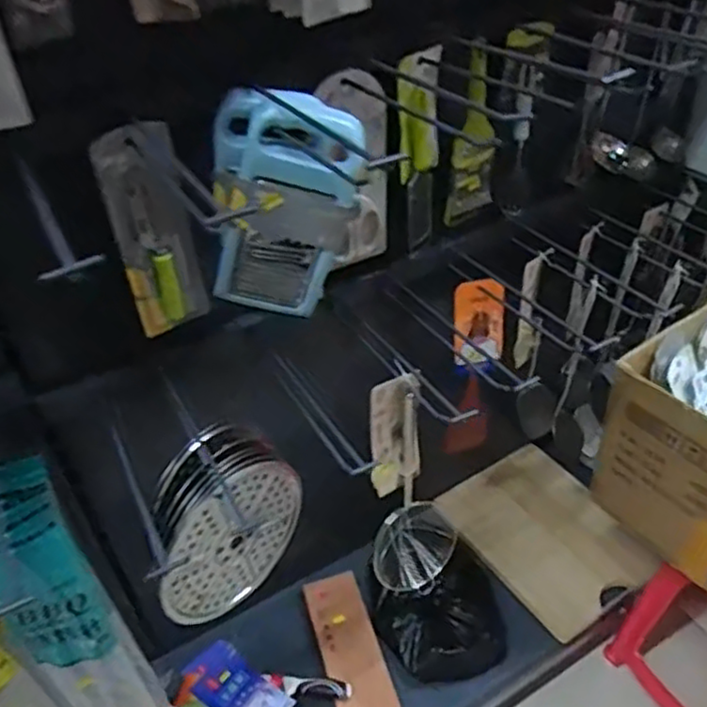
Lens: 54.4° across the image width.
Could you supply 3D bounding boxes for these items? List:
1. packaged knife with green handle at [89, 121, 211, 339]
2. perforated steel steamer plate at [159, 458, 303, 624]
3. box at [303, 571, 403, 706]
[{"bbox_3d":[-0.237,-0.143,0.820,0.095,0.257,0.042,-16,41,-14],"label":"packaged knife with green handle"},{"bbox_3d":[-0.141,0.226,0.830,0.012,0.196,0.210,27,49,32],"label":"perforated steel steamer plate"},{"bbox_3d":[-0.002,0.564,1.295,0.110,0.018,0.331,-14,41,-11],"label":"box"}]

